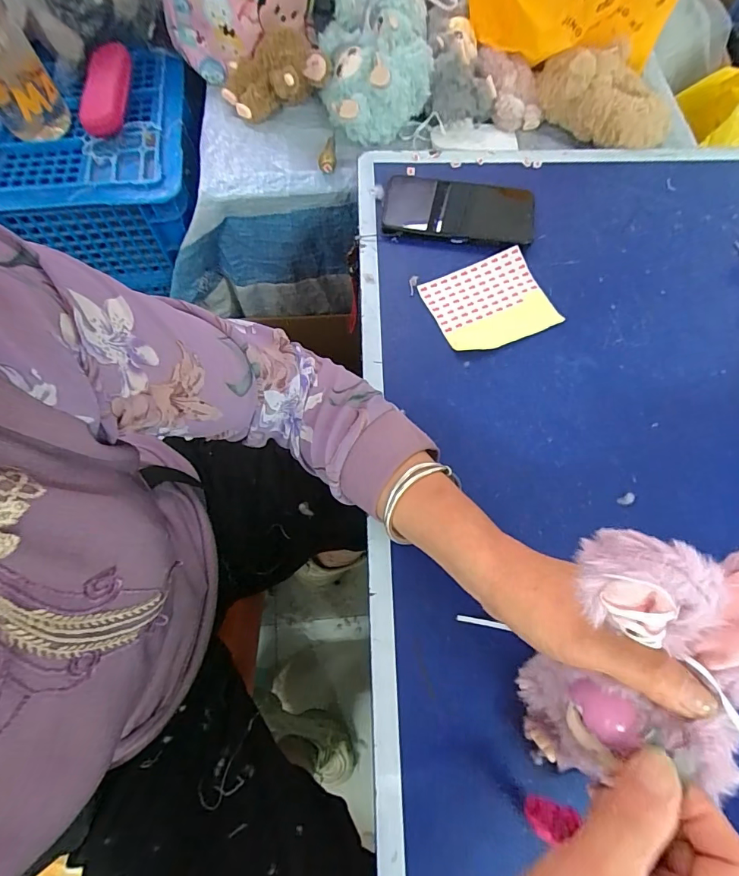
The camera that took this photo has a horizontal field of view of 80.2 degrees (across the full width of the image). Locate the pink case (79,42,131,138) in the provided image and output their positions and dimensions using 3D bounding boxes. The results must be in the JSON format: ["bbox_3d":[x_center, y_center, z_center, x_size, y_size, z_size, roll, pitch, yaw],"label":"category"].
[{"bbox_3d":[-0.323,-0.429,0.540,0.038,0.027,0.111,18,95,6],"label":"pink case"}]

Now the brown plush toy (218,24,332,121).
[{"bbox_3d":[-0.121,-0.456,0.551,0.126,0.057,0.090,-17,71,-7],"label":"brown plush toy"}]

